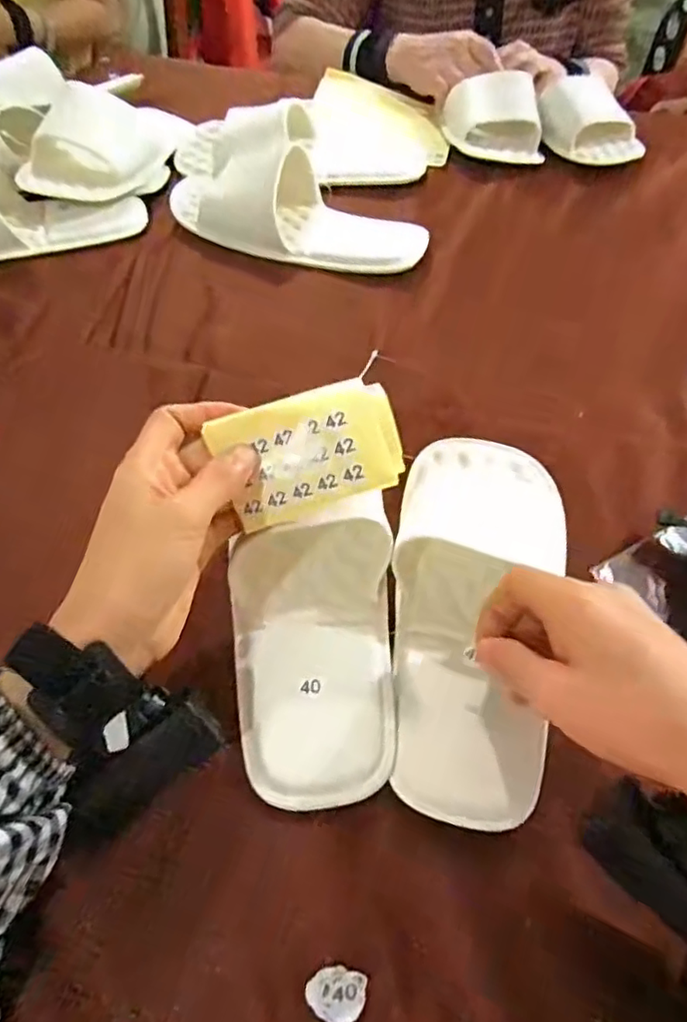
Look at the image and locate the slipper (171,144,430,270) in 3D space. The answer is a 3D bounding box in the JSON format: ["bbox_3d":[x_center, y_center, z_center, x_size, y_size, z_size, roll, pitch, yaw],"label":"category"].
[{"bbox_3d":[-0.042,-0.283,0.564,0.244,0.056,0.103,12,55,7],"label":"slipper"}]

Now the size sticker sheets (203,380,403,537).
[{"bbox_3d":[-0.018,-0.031,0.315,0.089,0.012,0.057,-16,95,6],"label":"size sticker sheets"}]

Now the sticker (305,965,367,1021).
[{"bbox_3d":[-0.003,0.197,0.249,0.023,0.007,0.019,13,55,8],"label":"sticker"}]

